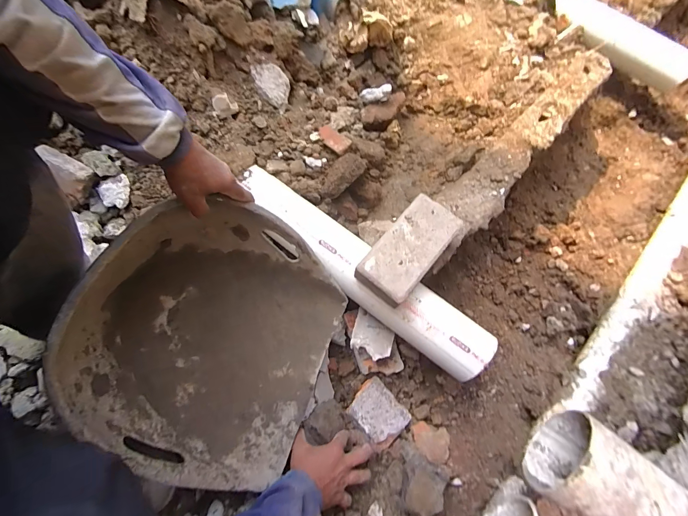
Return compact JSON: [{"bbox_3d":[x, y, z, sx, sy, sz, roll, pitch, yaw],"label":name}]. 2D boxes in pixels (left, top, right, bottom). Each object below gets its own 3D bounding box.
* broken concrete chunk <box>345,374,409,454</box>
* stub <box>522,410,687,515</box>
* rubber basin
[{"bbox_3d":[0.070,0.333,0.703,0.114,0.040,0.098,45,54,15],"label":"broken concrete chunk"},{"bbox_3d":[0.325,0.269,0.390,0.162,0.118,0.104,28,70,8],"label":"stub"},{"bbox_3d":[-0.174,0.117,0.511,0.385,0.148,0.384,11,68,-30],"label":"rubber basin"}]

